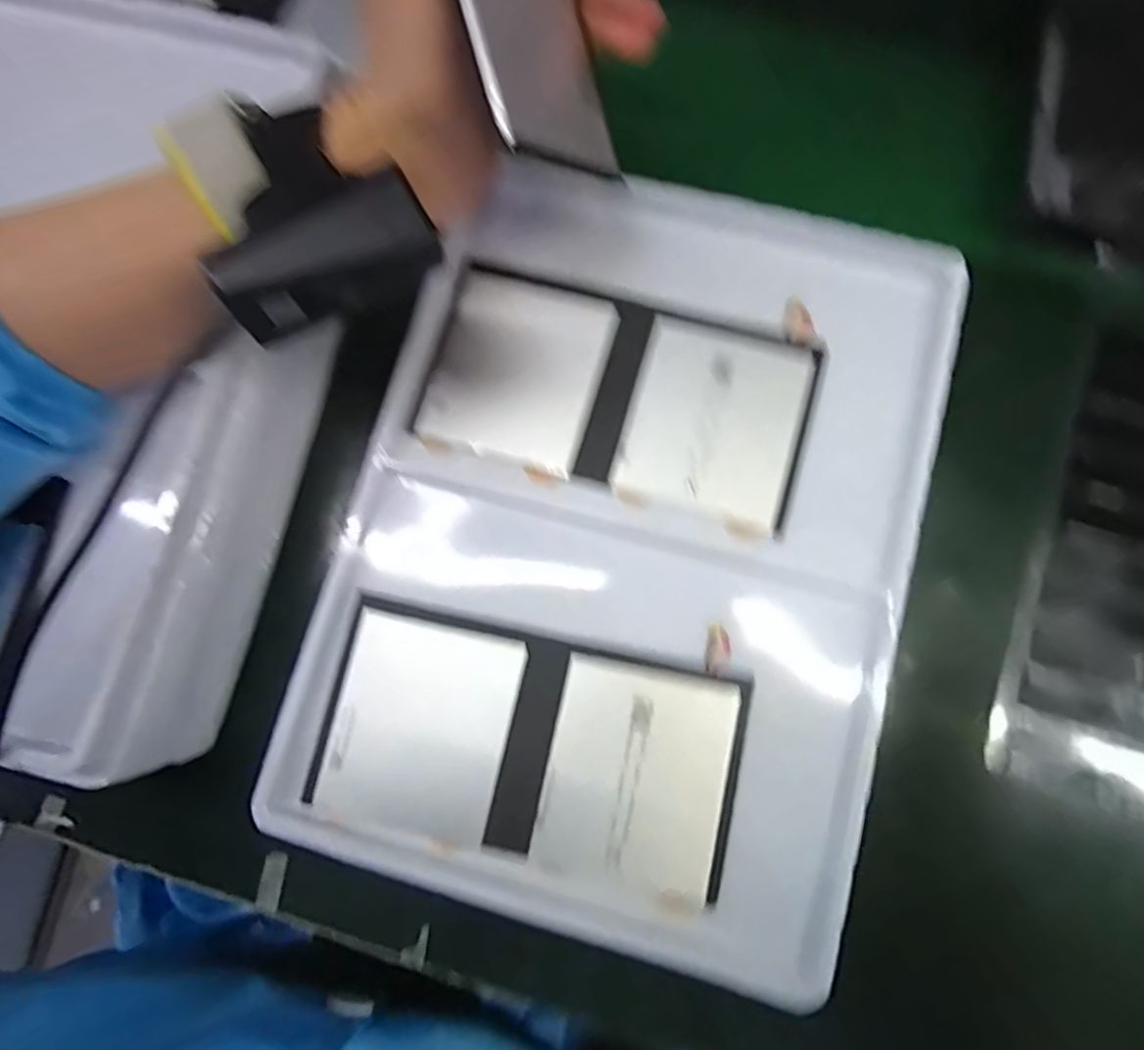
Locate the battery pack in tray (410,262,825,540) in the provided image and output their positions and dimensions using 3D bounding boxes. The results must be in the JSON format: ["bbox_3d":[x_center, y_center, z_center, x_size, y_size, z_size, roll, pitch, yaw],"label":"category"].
[{"bbox_3d":[0.020,-0.062,0.301,0.175,0.004,0.090,16,80,4],"label":"battery pack in tray"}]

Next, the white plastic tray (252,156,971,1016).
[{"bbox_3d":[0.022,0.008,0.298,0.237,0.034,0.332,15,79,4],"label":"white plastic tray"}]

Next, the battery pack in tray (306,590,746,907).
[{"bbox_3d":[-0.018,0.094,0.279,0.172,0.010,0.094,12,79,3],"label":"battery pack in tray"}]

